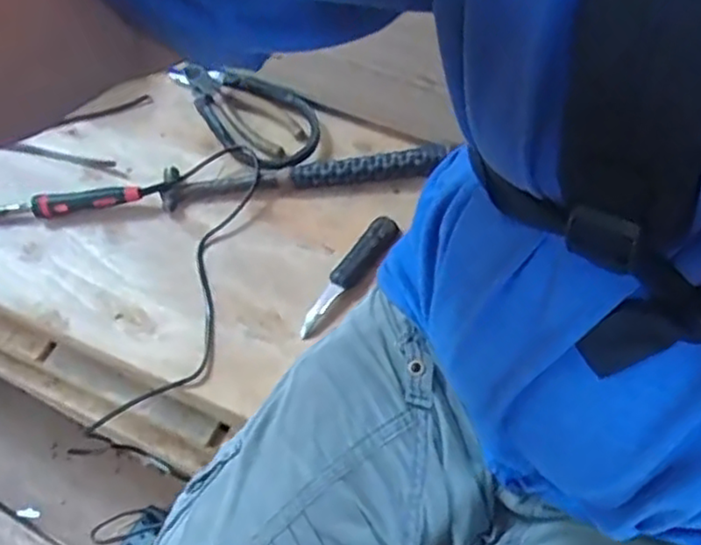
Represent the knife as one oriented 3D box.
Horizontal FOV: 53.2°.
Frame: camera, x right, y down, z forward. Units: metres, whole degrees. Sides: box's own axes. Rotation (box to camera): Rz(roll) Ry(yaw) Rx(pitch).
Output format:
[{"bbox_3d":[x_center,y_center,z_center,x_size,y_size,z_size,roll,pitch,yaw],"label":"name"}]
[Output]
[{"bbox_3d":[0.000,0.003,0.678,0.030,0.018,0.143,27,64,18],"label":"knife"}]

